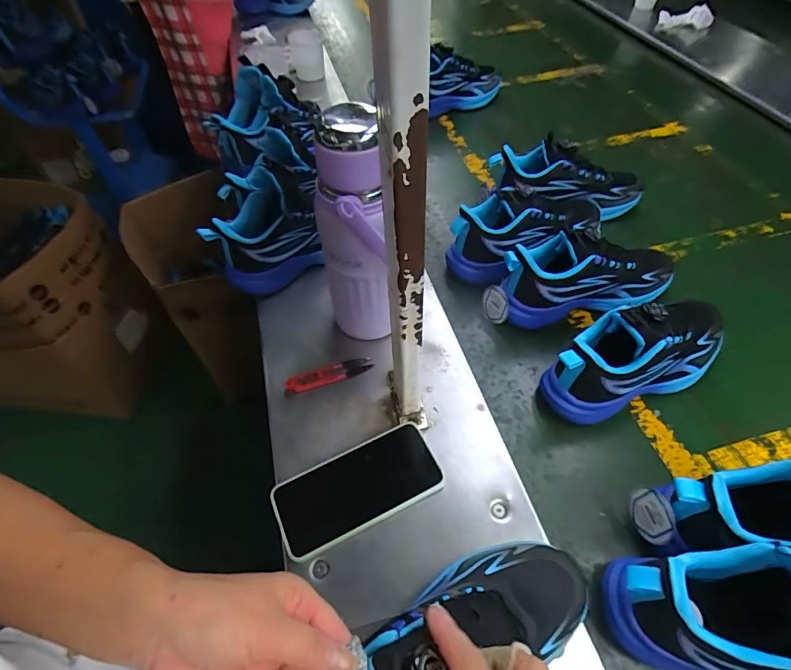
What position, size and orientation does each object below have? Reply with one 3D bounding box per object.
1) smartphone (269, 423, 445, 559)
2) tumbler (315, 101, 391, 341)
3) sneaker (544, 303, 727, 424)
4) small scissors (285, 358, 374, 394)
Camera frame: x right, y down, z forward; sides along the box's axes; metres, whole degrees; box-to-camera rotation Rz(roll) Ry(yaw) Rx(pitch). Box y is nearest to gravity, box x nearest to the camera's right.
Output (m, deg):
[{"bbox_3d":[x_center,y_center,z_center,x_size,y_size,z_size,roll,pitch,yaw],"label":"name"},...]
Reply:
[{"bbox_3d":[-0.037,0.150,0.431,0.160,0.016,0.075,-25,57,-10],"label":"smartphone"},{"bbox_3d":[-0.041,-0.078,0.448,0.063,0.267,0.076,-8,49,-6],"label":"tumbler"},{"bbox_3d":[0.276,0.016,0.490,0.236,0.111,0.078,-17,51,-15],"label":"sneaker"},{"bbox_3d":[-0.078,0.046,0.516,0.101,0.008,0.022,-16,54,-12],"label":"small scissors"}]

